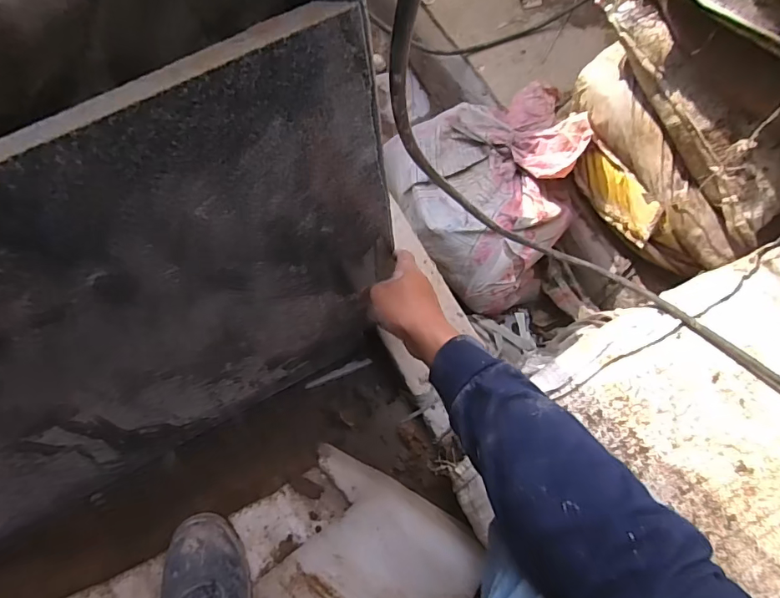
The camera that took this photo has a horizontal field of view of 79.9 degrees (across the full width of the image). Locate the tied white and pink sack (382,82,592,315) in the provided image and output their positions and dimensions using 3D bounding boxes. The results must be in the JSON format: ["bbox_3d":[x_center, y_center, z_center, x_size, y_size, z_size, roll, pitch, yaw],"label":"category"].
[{"bbox_3d":[0.179,-0.202,0.858,0.316,0.202,0.408,-7,70,0],"label":"tied white and pink sack"}]

